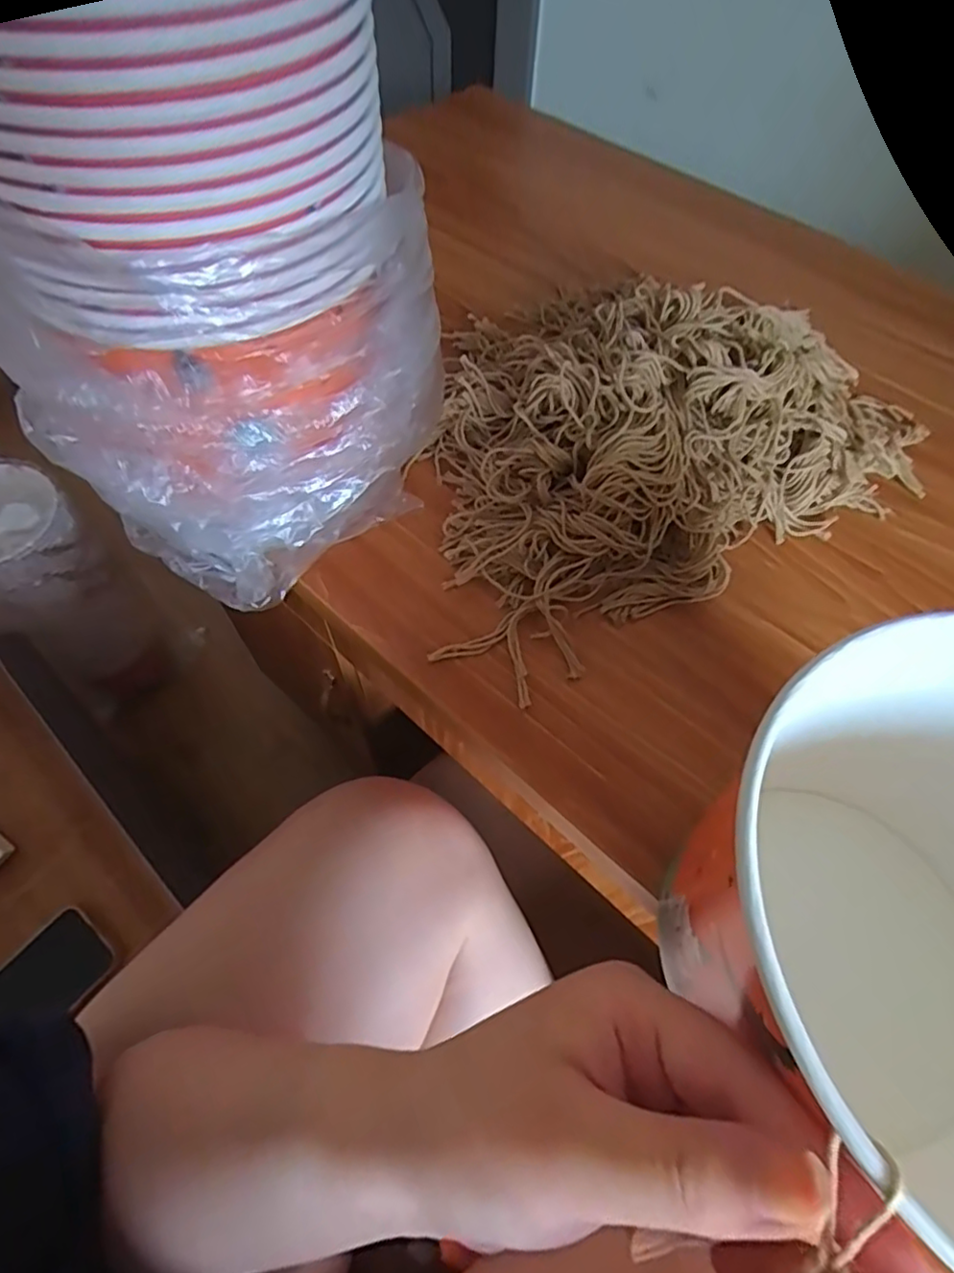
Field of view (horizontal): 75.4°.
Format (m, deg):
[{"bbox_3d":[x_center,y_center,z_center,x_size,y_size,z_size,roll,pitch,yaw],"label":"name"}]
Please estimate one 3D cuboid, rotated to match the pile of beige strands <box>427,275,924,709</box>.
[{"bbox_3d":[0.107,-0.124,0.362,0.336,0.069,0.195,-26,64,-16],"label":"pile of beige strands"}]

